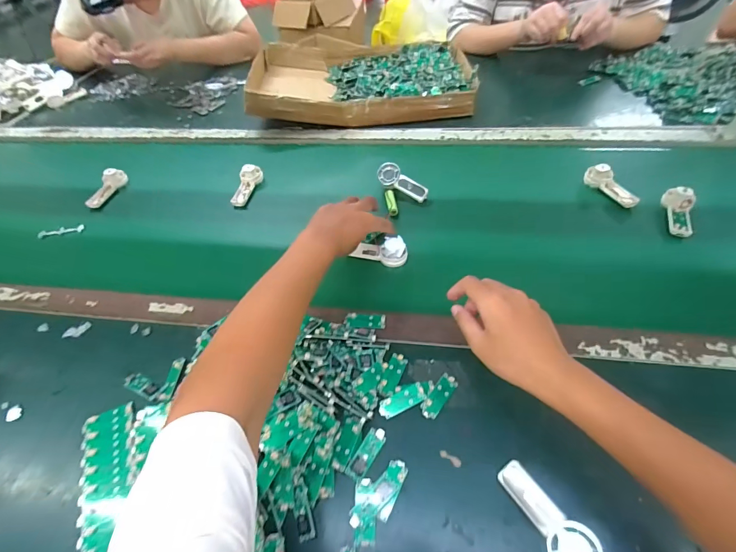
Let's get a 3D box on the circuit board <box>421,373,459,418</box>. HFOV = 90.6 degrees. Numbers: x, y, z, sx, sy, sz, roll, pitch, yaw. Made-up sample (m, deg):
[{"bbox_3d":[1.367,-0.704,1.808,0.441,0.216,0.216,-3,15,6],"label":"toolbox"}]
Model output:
[{"bbox_3d":[0.078,0.132,0.398,0.018,0.007,0.052,32,61,26],"label":"circuit board"}]

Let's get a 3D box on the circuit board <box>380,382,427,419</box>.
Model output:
[{"bbox_3d":[0.038,0.136,0.398,0.053,0.005,0.020,-22,53,-13],"label":"circuit board"}]

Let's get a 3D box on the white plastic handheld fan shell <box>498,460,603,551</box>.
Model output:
[{"bbox_3d":[0.153,0.206,0.312,0.034,0.018,0.093,-26,42,-14],"label":"white plastic handheld fan shell"}]

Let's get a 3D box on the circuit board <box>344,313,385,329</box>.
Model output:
[{"bbox_3d":[-0.004,0.057,0.464,0.050,0.004,0.021,-1,51,4],"label":"circuit board"}]

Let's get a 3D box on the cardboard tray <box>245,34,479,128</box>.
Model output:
[{"bbox_3d":[-0.012,-0.460,0.836,0.479,0.061,0.317,-2,51,4],"label":"cardboard tray"}]

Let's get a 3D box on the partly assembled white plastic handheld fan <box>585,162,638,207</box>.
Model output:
[{"bbox_3d":[0.392,-0.147,0.584,0.030,0.027,0.090,-25,54,-15],"label":"partly assembled white plastic handheld fan"}]

